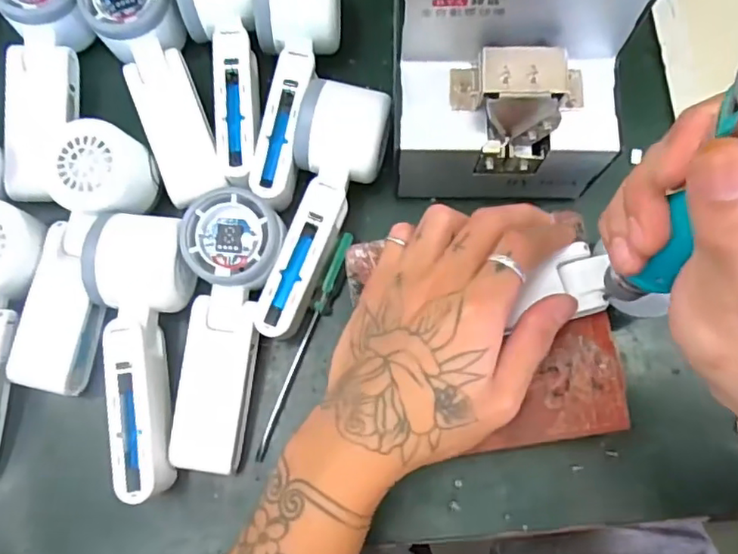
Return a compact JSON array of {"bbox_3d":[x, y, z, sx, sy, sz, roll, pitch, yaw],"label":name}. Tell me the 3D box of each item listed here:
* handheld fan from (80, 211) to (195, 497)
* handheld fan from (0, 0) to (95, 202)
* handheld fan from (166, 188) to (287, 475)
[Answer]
[{"bbox_3d":[-0.135,0.046,0.355,0.055,0.053,0.164,-3,75,1],"label":"handheld fan"},{"bbox_3d":[-0.217,-0.138,0.397,0.050,0.041,0.164,-3,75,1],"label":"handheld fan"},{"bbox_3d":[-0.092,0.033,0.358,0.058,0.053,0.161,12,76,5],"label":"handheld fan"}]

